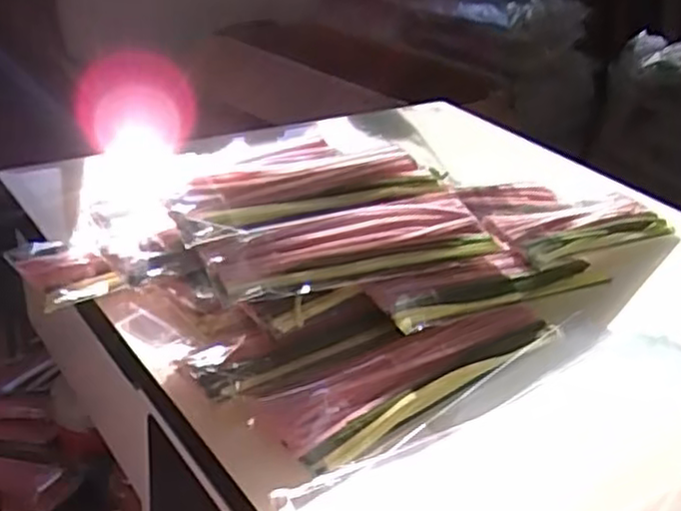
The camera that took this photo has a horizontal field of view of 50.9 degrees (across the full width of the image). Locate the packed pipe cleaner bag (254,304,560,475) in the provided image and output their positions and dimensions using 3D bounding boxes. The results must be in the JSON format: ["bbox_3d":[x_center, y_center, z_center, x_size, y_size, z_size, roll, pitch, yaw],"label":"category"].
[{"bbox_3d":[0.077,0.093,0.600,0.299,0.013,0.081,-18,40,-36],"label":"packed pipe cleaner bag"}]

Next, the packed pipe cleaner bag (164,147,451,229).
[{"bbox_3d":[-0.020,-0.068,0.693,0.318,0.038,0.087,-23,43,-40],"label":"packed pipe cleaner bag"}]

